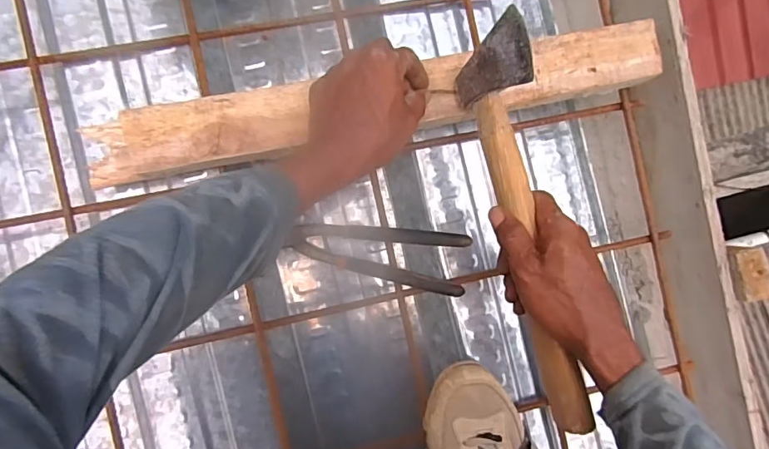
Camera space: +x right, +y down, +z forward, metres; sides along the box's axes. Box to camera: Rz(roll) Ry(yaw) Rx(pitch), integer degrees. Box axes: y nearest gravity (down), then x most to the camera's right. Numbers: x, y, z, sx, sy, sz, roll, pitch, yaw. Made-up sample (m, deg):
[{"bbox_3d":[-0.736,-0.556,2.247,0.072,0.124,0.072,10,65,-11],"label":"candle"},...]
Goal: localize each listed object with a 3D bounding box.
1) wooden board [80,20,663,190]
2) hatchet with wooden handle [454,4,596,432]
[{"bbox_3d":[0.000,-0.120,0.487,0.566,0.035,0.066,-11,90,-6],"label":"wooden board"},{"bbox_3d":[0.122,0.008,0.423,0.028,0.110,0.337,-13,90,-6],"label":"hatchet with wooden handle"}]

